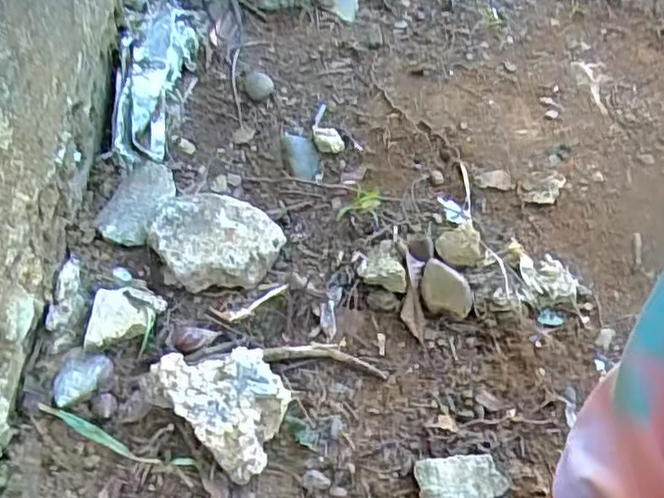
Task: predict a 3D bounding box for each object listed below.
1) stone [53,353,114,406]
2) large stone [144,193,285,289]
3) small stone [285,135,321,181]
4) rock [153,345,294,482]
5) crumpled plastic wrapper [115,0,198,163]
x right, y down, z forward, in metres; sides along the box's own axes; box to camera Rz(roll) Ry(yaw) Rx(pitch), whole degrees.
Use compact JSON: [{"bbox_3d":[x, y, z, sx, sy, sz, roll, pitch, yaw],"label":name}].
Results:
[{"bbox_3d":[-0.200,0.101,0.518,0.028,0.015,0.053,28,46,20],"label":"stone"},{"bbox_3d":[-0.110,-0.012,0.623,0.119,0.035,0.100,-1,43,-10],"label":"large stone"},{"bbox_3d":[-0.032,-0.101,0.729,0.036,0.016,0.068,0,43,-9],"label":"small stone"},{"bbox_3d":[-0.080,0.122,0.514,0.079,0.049,0.101,-26,52,-31],"label":"rock"},{"bbox_3d":[-0.208,-0.221,0.777,0.072,0.062,0.283,5,57,-3],"label":"crumpled plastic wrapper"}]

